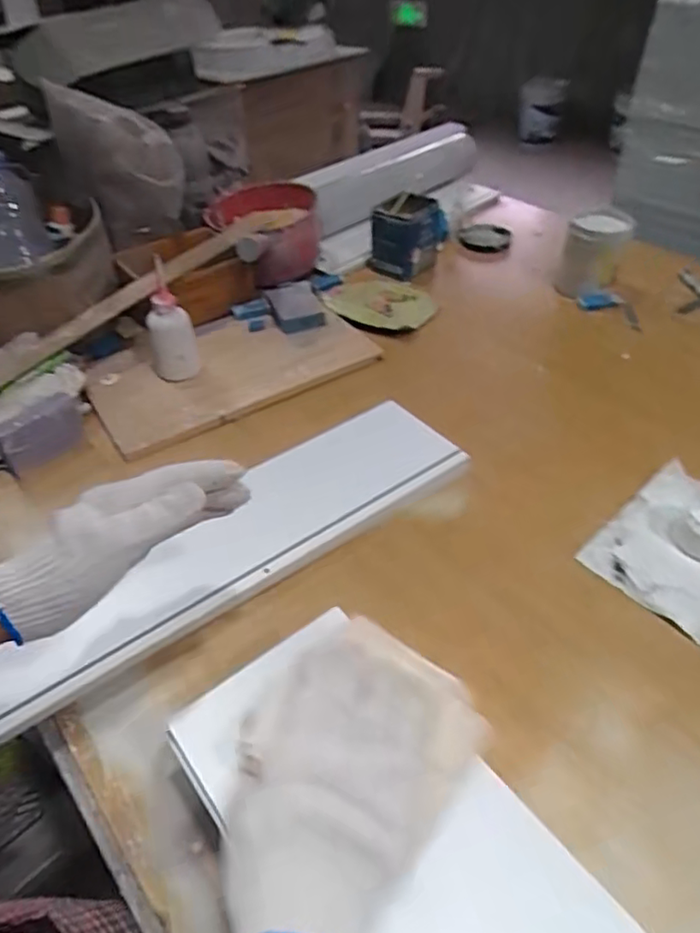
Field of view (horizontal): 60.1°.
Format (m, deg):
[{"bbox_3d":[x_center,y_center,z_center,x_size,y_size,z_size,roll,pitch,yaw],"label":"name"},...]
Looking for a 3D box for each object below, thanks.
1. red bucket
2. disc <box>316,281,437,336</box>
[{"bbox_3d":[-0.145,-0.418,1.092,0.190,0.106,0.224,-21,47,-19],"label":"red bucket"},{"bbox_3d":[0.048,-0.275,1.002,0.181,0.025,0.153,12,45,13],"label":"disc"}]

